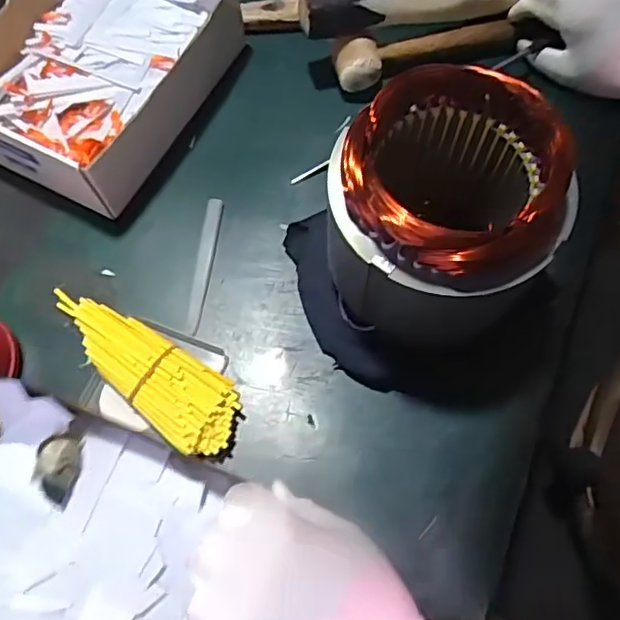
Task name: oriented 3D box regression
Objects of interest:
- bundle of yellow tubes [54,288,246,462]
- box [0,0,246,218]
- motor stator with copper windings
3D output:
[{"bbox_3d":[-0.133,0.043,0.480,0.194,0.029,0.061,37,74,15],"label":"bundle of yellow tubes"},{"bbox_3d":[-0.198,-0.228,0.558,0.190,0.079,0.253,23,71,10],"label":"box"},{"bbox_3d":[0.083,-0.061,0.408,0.131,0.143,0.138,-15,70,-6],"label":"motor stator with copper windings"}]

